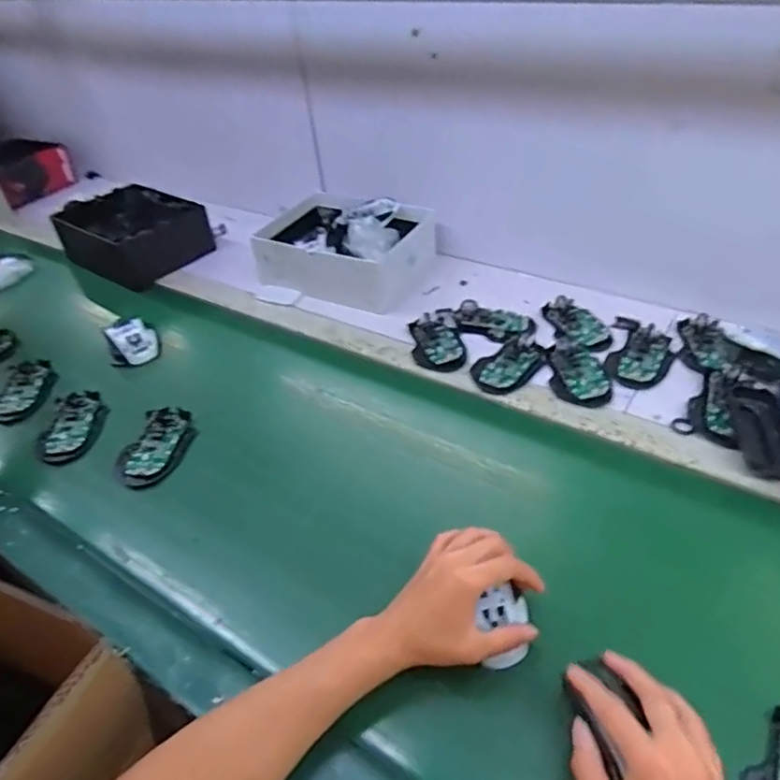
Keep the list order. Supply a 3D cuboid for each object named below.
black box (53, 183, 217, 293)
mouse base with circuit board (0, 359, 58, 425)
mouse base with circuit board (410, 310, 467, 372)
[{"bbox_3d":[-0.466,-0.292,1.088,0.197,0.094,0.208,29,52,35],"label":"black box"},{"bbox_3d":[-0.496,0.001,0.811,0.069,0.018,0.114,-9,41,-2],"label":"mouse base with circuit board"},{"bbox_3d":[0.066,-0.071,0.824,0.070,0.019,0.124,-6,41,1],"label":"mouse base with circuit board"}]

